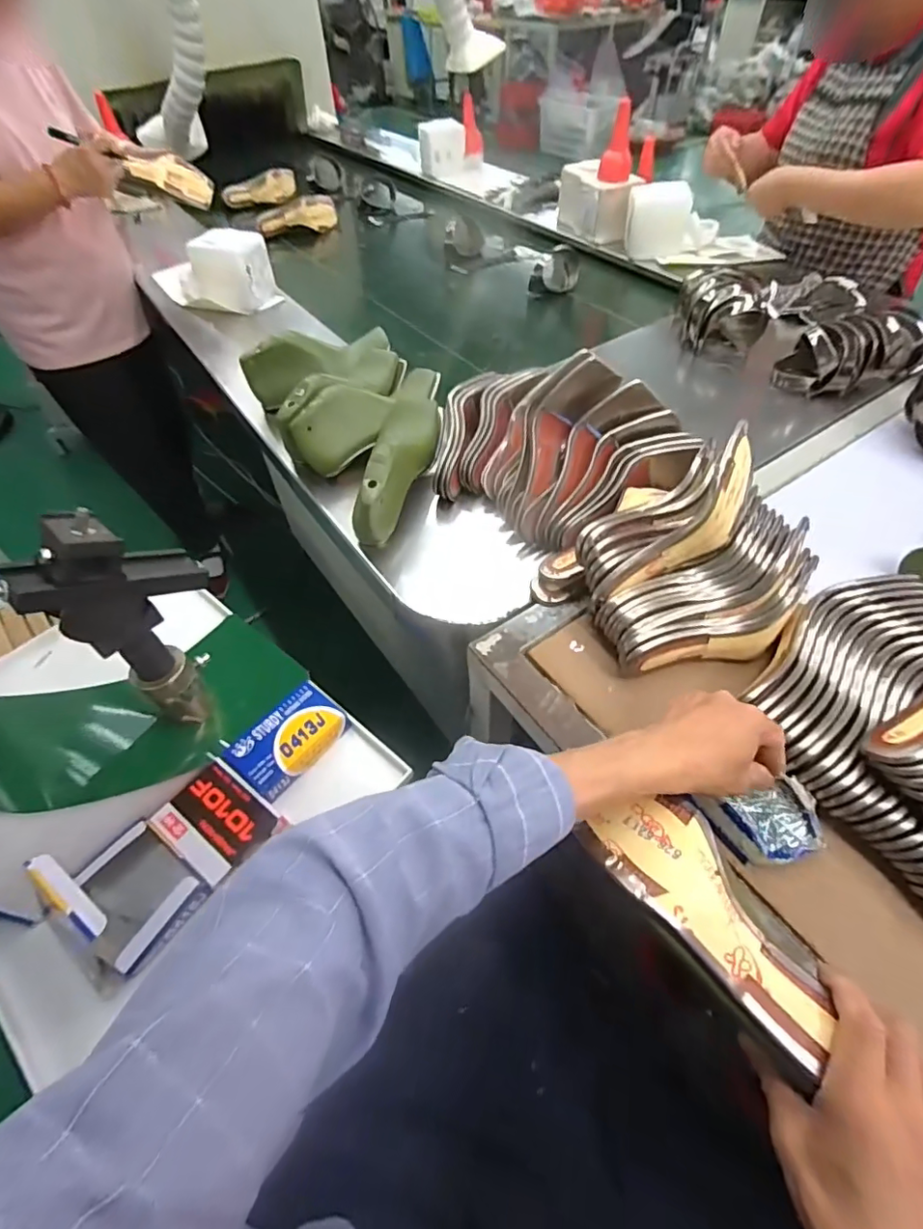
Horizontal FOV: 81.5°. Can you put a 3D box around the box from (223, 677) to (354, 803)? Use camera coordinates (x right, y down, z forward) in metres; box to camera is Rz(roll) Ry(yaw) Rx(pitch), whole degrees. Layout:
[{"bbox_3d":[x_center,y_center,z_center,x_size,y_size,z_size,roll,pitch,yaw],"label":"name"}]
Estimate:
[{"bbox_3d":[-0.187,0.133,0.583,0.073,0.022,0.118,32,60,24],"label":"box"}]

